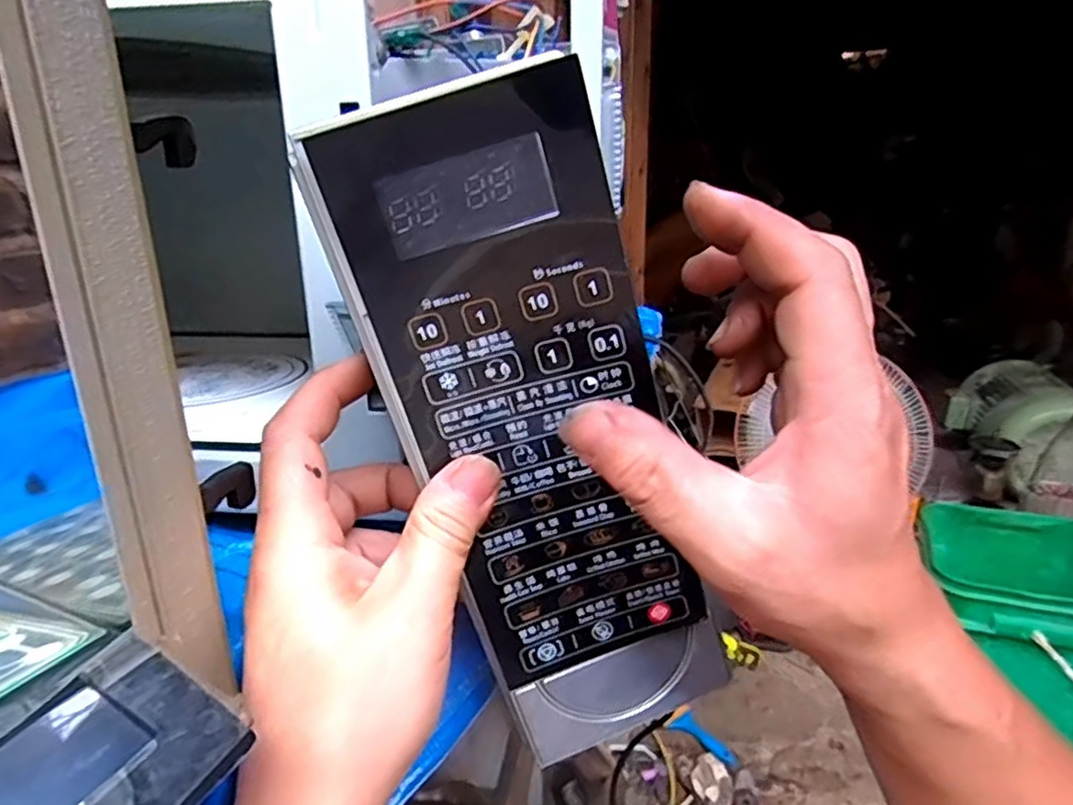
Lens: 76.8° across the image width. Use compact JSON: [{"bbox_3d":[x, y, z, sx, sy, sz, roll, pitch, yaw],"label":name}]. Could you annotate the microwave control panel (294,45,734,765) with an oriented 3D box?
[{"bbox_3d":[0.004,0.020,0.238,0.091,0.248,0.022,-19,18,-6],"label":"microwave control panel"}]

